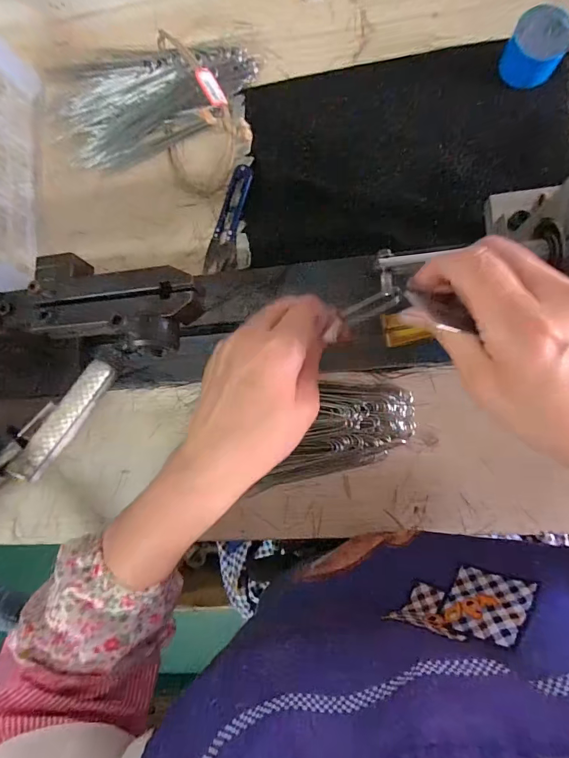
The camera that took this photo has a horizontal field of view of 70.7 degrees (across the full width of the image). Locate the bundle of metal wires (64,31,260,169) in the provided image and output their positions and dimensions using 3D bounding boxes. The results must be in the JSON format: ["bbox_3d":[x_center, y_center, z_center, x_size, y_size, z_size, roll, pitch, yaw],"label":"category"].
[{"bbox_3d":[-0.137,-0.292,0.423,0.215,0.039,0.104,-6,85,7],"label":"bundle of metal wires"}]

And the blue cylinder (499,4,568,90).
[{"bbox_3d":[0.228,-0.299,0.362,0.049,0.034,0.049,-1,86,8],"label":"blue cylinder"}]

